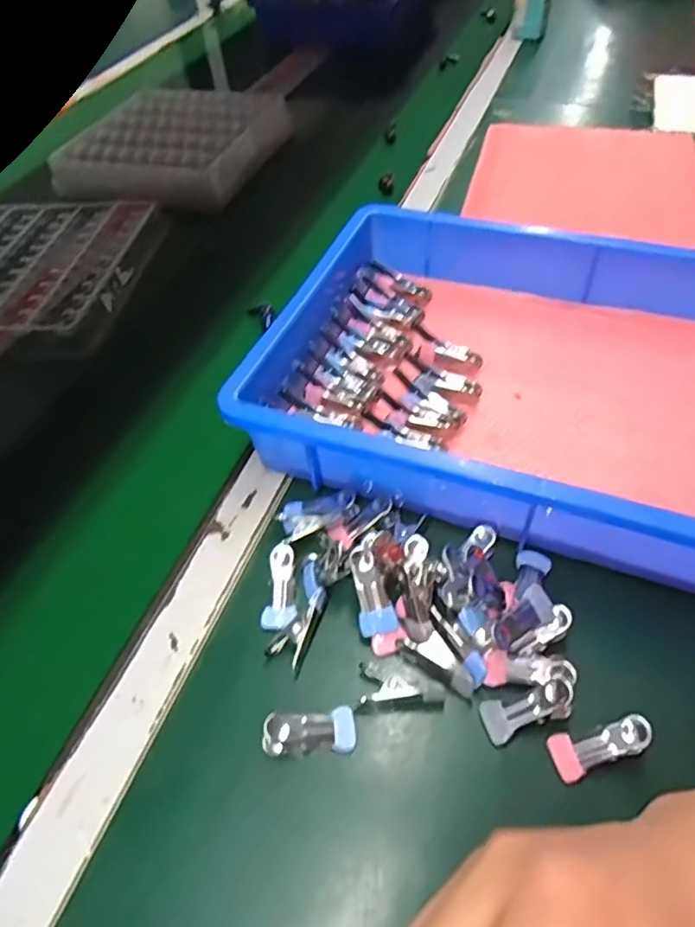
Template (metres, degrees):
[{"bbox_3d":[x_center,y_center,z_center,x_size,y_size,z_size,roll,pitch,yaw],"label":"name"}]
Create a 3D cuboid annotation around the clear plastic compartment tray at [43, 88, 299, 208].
[{"bbox_3d":[-0.245,-0.447,0.790,0.264,0.039,0.273,9,52,12],"label":"clear plastic compartment tray"}]

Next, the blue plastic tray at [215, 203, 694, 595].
[{"bbox_3d":[0.165,-0.064,0.438,0.452,0.078,0.288,15,54,17],"label":"blue plastic tray"}]

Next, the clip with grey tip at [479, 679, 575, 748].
[{"bbox_3d":[0.101,0.138,0.320,0.051,0.015,0.022,-26,51,9],"label":"clip with grey tip"}]

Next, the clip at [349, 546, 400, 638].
[{"bbox_3d":[0.014,0.078,0.351,0.023,0.010,0.053,-15,94,-7],"label":"clip"}]

